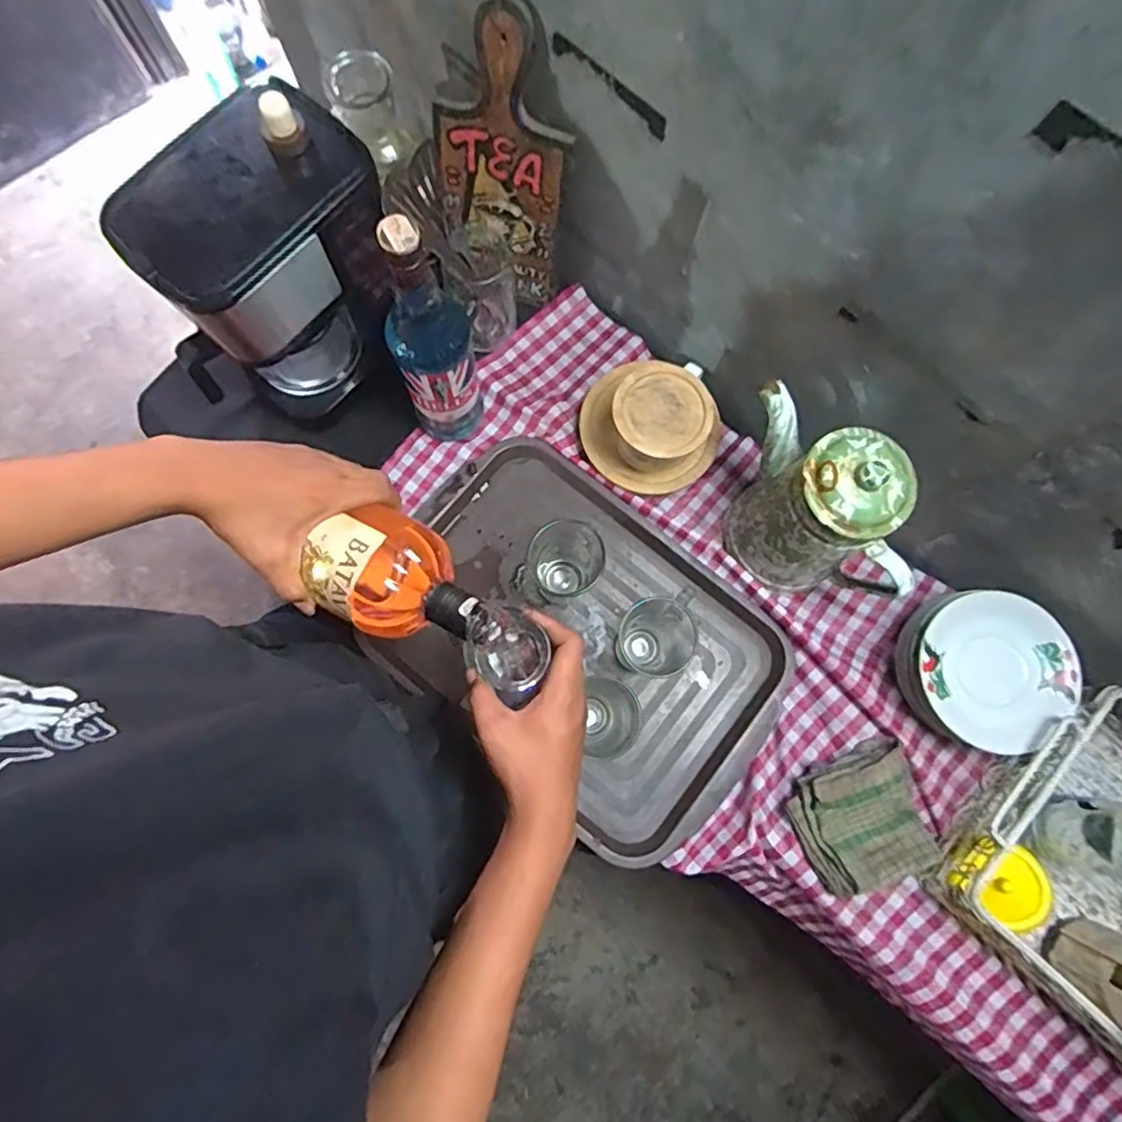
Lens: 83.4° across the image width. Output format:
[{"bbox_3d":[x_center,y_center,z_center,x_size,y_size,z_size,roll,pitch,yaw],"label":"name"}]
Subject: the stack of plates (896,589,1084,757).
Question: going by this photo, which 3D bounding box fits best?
[{"bbox_3d":[0.407,0.107,0.622,0.148,0.072,0.150,-37,82,-9],"label":"stack of plates"}]

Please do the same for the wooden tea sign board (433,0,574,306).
[{"bbox_3d":[-0.063,-0.392,0.633,0.130,0.272,0.012,18,61,0],"label":"wooden tea sign board"}]

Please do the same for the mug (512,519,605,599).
[{"bbox_3d":[-0.003,0.006,0.664,0.078,0.102,0.087,39,81,6],"label":"mug"}]

